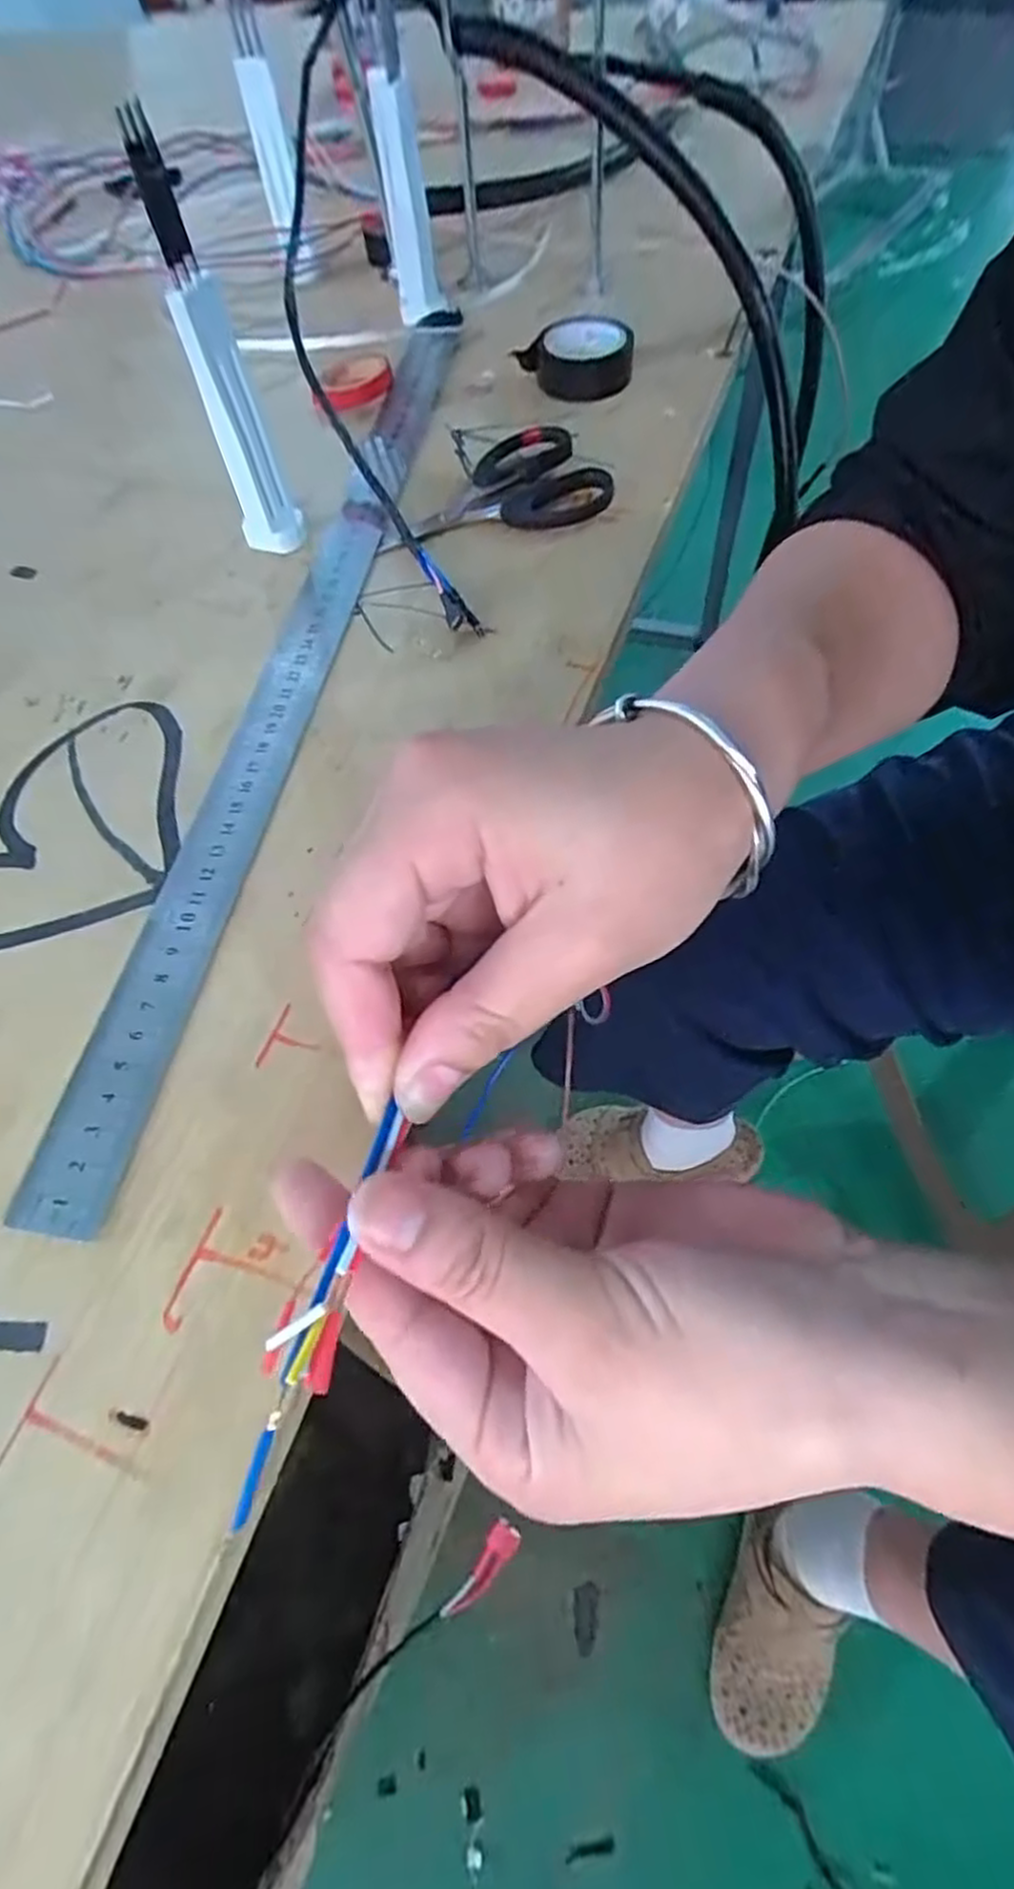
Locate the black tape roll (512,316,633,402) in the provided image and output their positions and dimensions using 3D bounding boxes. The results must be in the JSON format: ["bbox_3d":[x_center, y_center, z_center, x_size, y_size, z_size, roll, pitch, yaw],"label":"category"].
[{"bbox_3d":[0.042,-0.324,0.401,0.057,0.020,0.057,-2,61,3],"label":"black tape roll"}]

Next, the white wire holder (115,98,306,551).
[{"bbox_3d":[-0.113,-0.226,0.288,0.024,0.134,0.023,-21,62,-8],"label":"white wire holder"}]

